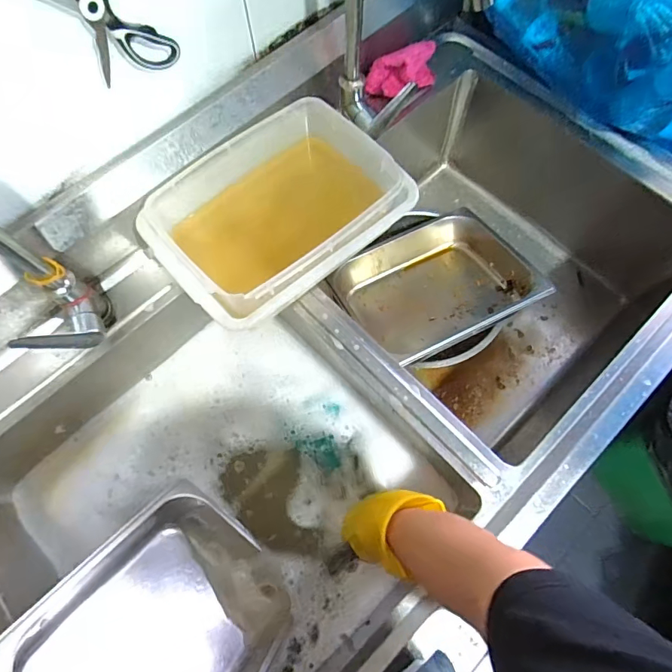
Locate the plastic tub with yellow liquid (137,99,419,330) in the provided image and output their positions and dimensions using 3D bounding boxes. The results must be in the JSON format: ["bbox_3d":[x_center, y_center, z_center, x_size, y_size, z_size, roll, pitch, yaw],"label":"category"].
[{"bbox_3d":[-0.083,-0.169,0.638,0.318,0.089,0.232,-39,73,-13],"label":"plastic tub with yellow liquid"}]

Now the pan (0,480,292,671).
[{"bbox_3d":[-0.208,0.371,0.571,0.263,0.301,0.089,43,119,5],"label":"pan"}]

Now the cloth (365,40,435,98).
[{"bbox_3d":[0.118,-0.447,0.758,0.135,0.057,0.066,-37,72,-13],"label":"cloth"}]

